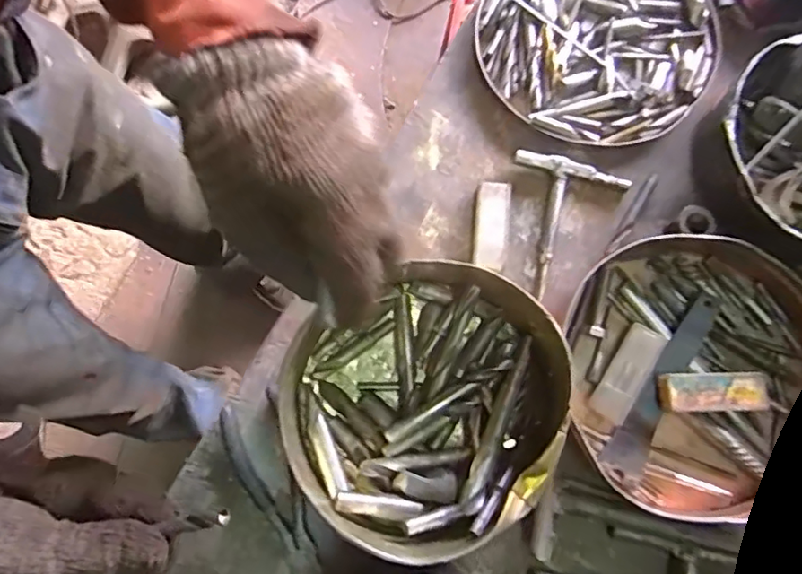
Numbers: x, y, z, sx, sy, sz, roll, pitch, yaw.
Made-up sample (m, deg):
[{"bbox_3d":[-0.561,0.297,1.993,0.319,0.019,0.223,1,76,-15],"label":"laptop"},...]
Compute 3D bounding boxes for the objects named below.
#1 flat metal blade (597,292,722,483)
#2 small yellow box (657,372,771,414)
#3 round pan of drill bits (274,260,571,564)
[{"bbox_3d":[0.203,0.074,0.428,0.028,0.009,0.151,32,82,7],"label":"flat metal blade"},{"bbox_3d":[0.234,0.080,0.424,0.080,0.015,0.029,-1,79,1],"label":"small yellow box"},{"bbox_3d":[0.010,0.082,0.403,0.188,0.071,0.203,0,79,1],"label":"round pan of drill bits"}]

